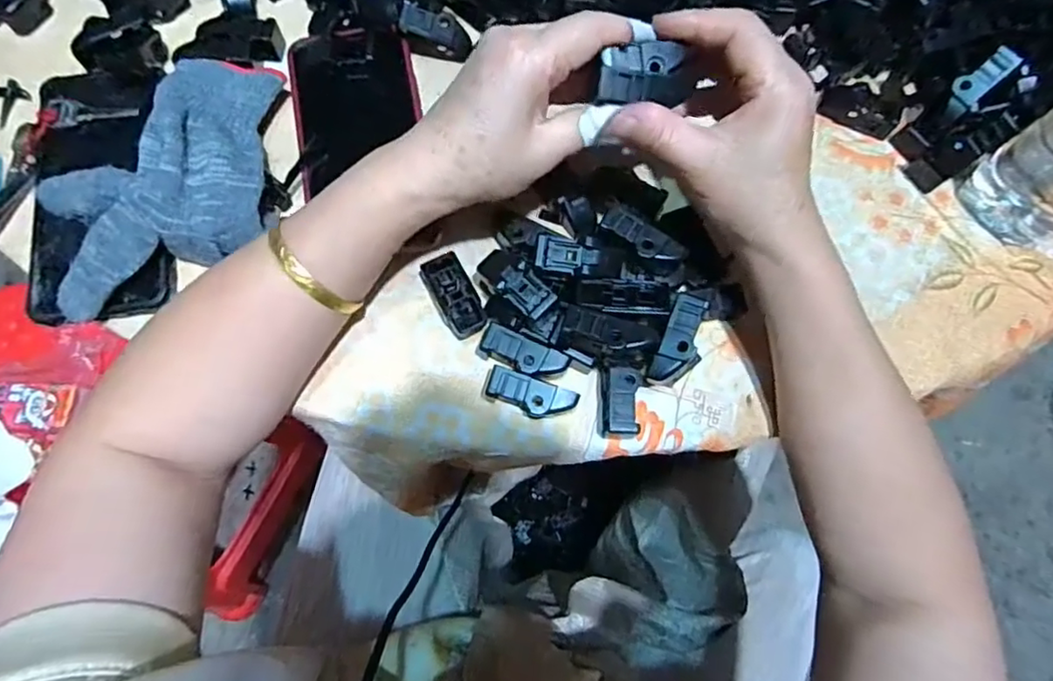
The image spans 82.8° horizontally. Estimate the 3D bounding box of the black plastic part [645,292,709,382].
[{"bbox_3d":[0.082,0.001,0.315,0.022,0.017,0.048,20,90,5],"label":"black plastic part"}]

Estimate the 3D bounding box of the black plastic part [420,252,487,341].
[{"bbox_3d":[-0.041,-0.025,0.341,0.023,0.011,0.047,-27,76,-8],"label":"black plastic part"}]

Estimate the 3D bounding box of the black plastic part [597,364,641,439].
[{"bbox_3d":[0.049,0.034,0.326,0.021,0.023,0.036,2,74,0],"label":"black plastic part"}]

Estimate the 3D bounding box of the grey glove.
[{"bbox_3d":[-0.205,-0.097,0.343,0.139,0.041,0.139,-18,75,-6],"label":"grey glove"}]

